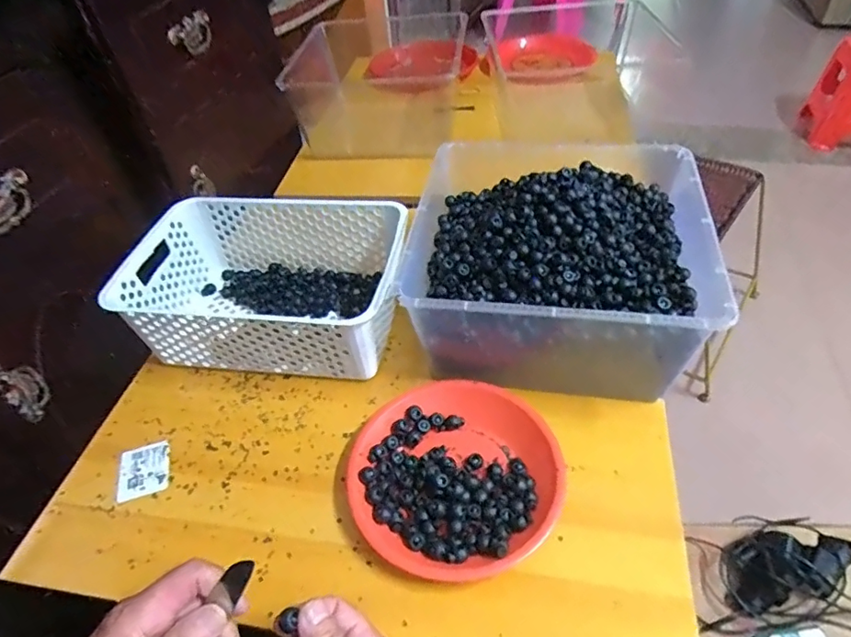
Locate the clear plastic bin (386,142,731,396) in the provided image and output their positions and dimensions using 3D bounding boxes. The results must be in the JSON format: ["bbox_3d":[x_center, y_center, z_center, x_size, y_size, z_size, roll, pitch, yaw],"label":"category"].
[{"bbox_3d":[0.144,-0.070,0.612,0.292,0.132,0.306,5,46,11],"label":"clear plastic bin"}]

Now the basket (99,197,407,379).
[{"bbox_3d":[-0.177,-0.037,0.644,0.300,0.121,0.197,3,46,9],"label":"basket"}]

